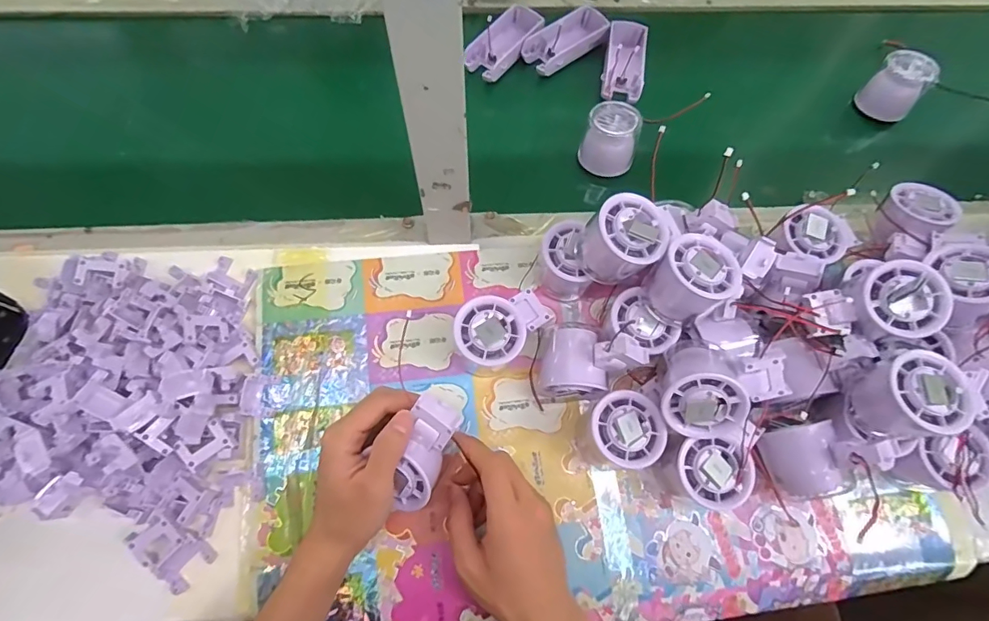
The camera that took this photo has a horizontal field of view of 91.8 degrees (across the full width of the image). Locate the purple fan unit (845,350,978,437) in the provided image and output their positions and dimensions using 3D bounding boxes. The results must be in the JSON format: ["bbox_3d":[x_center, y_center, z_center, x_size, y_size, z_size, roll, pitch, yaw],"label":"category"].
[{"bbox_3d":[0.310,0.065,0.363,0.055,0.060,0.056,1,69,-3],"label":"purple fan unit"}]

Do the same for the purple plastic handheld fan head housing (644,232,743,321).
[{"bbox_3d":[0.159,-0.026,0.387,0.057,0.058,0.055,1,69,-3],"label":"purple plastic handheld fan head housing"}]

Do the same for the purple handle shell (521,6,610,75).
[{"bbox_3d":[0.089,-0.330,0.581,0.114,0.023,0.049,-35,74,-15],"label":"purple handle shell"}]

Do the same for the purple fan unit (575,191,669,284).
[{"bbox_3d":[0.104,-0.057,0.395,0.062,0.062,0.056,20,70,5],"label":"purple fan unit"}]

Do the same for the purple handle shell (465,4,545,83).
[{"bbox_3d":[0.010,-0.327,0.583,0.056,0.030,0.114,34,71,10],"label":"purple handle shell"}]

